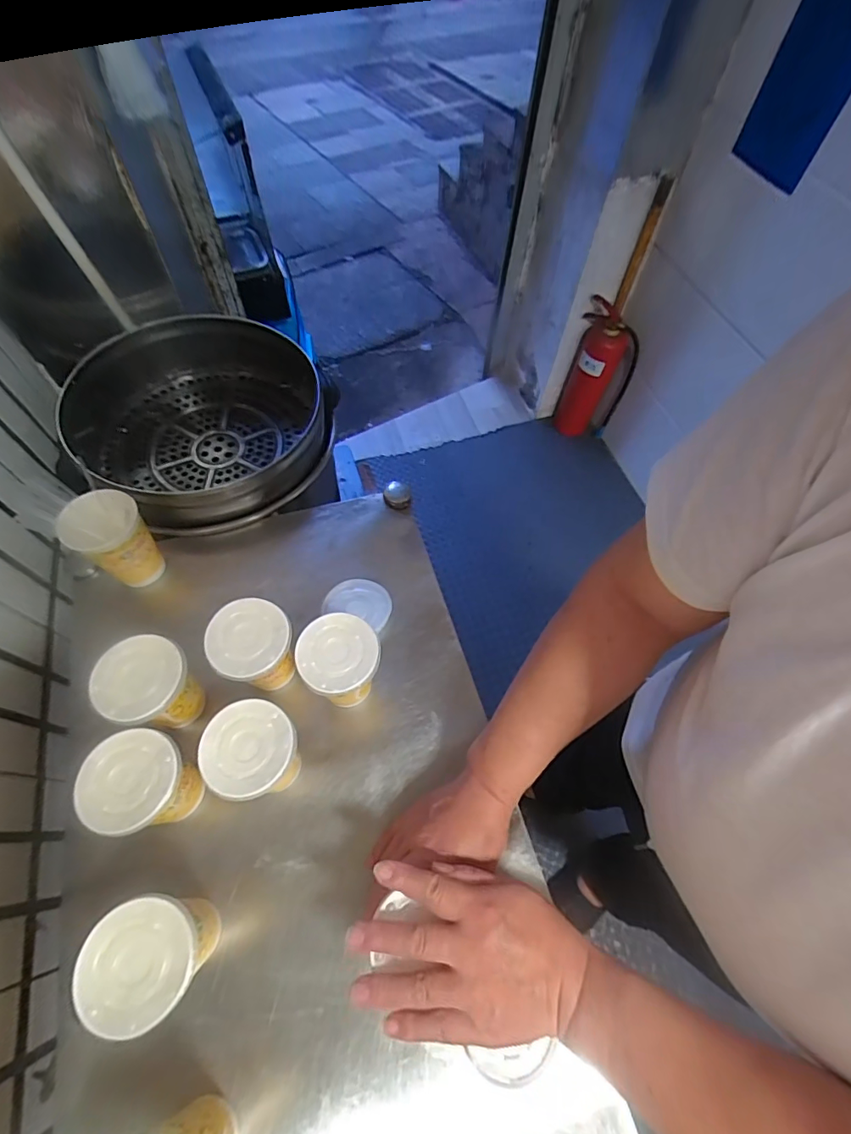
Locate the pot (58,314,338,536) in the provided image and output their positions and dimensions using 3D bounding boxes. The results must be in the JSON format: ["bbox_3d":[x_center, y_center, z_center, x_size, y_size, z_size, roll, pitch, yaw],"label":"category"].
[{"bbox_3d":[-0.316,-0.217,0.694,0.329,0.128,0.355,1,61,-2],"label":"pot"}]

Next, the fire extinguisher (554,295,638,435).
[{"bbox_3d":[0.582,-0.632,1.640,0.196,0.478,0.206,26,63,11],"label":"fire extinguisher"}]

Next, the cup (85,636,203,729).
[{"bbox_3d":[-0.260,0.123,0.471,0.070,0.110,0.076,1,61,-2],"label":"cup"}]

